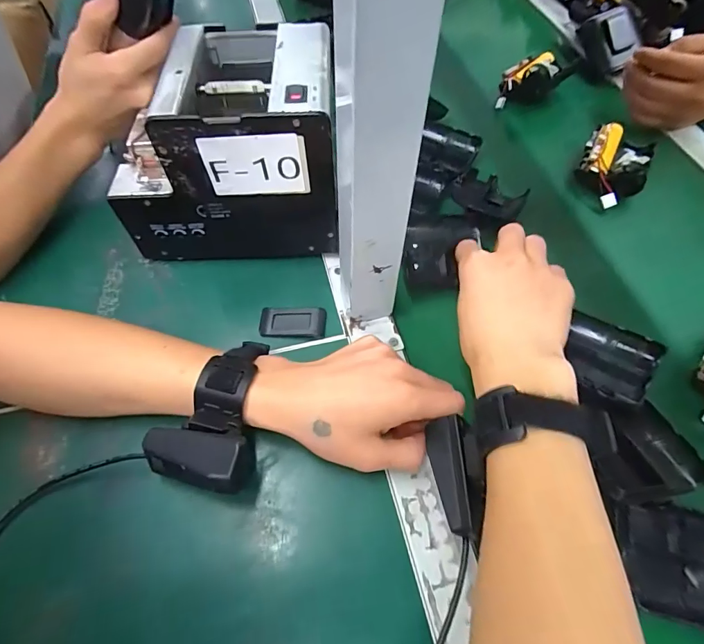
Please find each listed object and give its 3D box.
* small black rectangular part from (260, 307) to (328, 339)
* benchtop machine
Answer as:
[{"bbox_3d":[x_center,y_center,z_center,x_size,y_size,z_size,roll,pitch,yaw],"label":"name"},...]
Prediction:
[{"bbox_3d":[-0.051,0.001,0.369,0.055,0.009,0.028,0,56,4],"label":"small black rectangular part"},{"bbox_3d":[-0.101,-0.145,0.375,0.181,0.154,0.131,1,56,5],"label":"benchtop machine"}]

